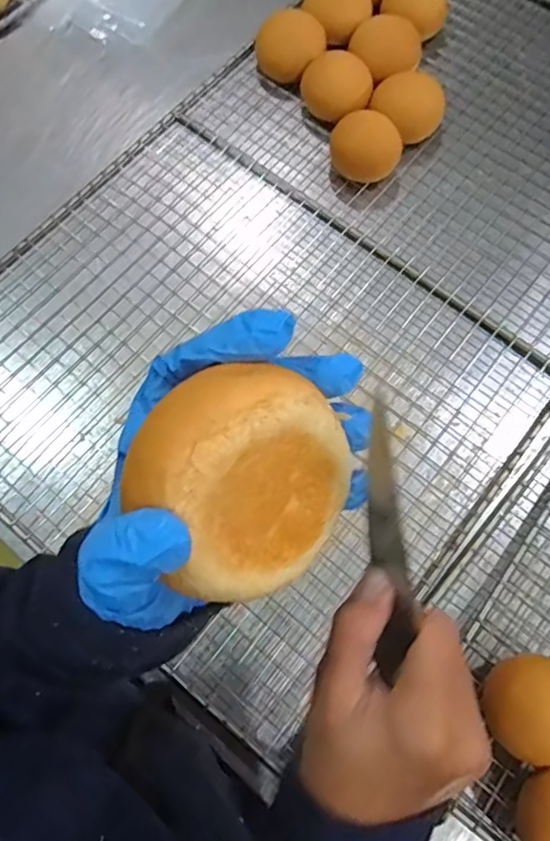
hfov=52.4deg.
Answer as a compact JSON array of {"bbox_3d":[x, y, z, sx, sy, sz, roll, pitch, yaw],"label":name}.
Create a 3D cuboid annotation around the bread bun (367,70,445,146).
[{"bbox_3d":[0.154,-0.356,0.636,0.069,0.042,0.078,-33,75,-9],"label":"bread bun"}]

